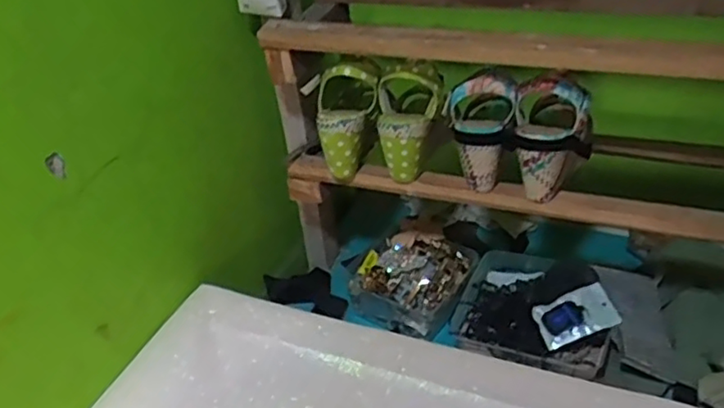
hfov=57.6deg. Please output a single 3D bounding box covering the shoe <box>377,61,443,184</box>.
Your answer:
[{"bbox_3d":[0.053,-0.108,0.823,0.078,0.149,0.077,9,-3,21],"label":"shoe"}]

